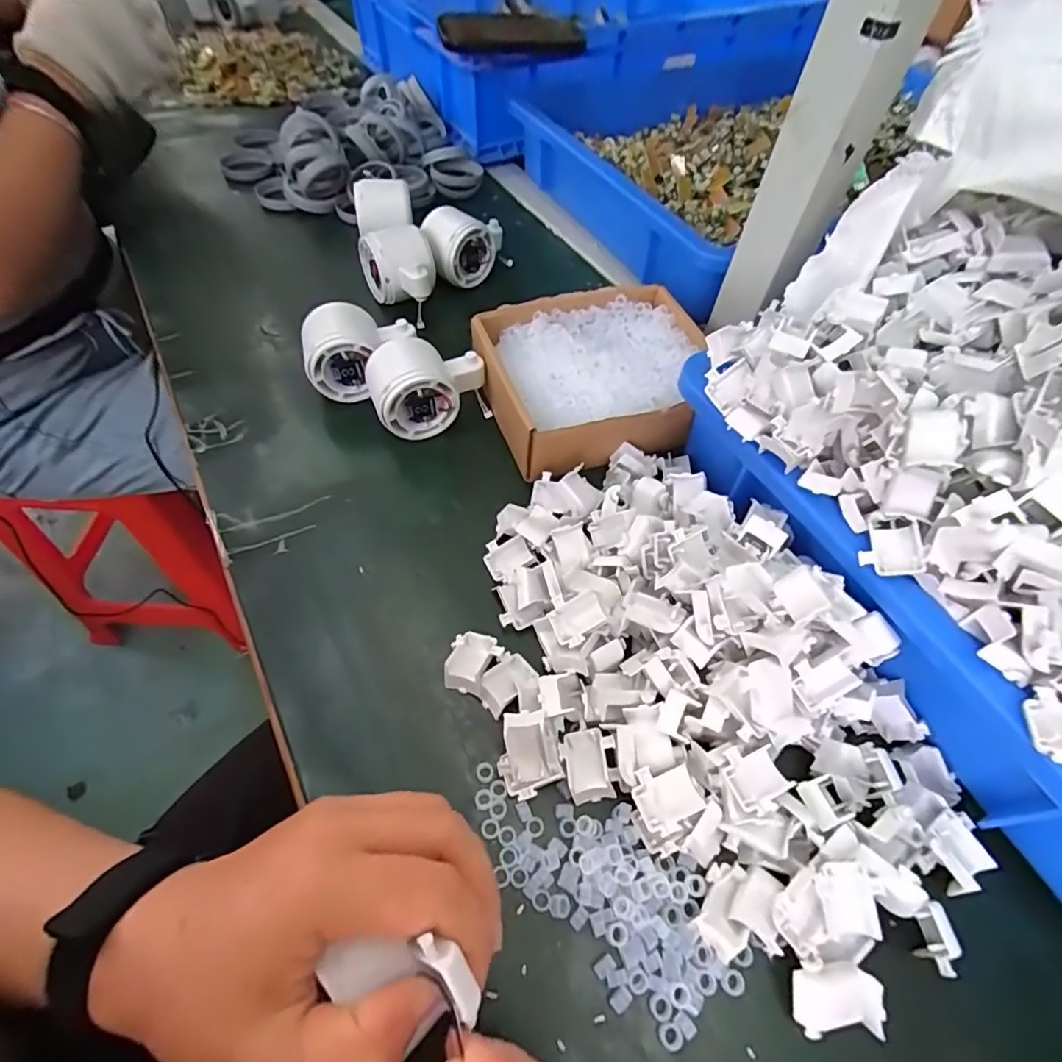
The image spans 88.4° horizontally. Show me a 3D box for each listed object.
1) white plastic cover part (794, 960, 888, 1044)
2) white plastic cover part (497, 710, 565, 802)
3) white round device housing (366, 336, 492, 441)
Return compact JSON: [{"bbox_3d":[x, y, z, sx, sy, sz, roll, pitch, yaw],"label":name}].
[{"bbox_3d":[0.128,0.197,0.229,0.034,0.013,0.023,-4,56,-6],"label":"white plastic cover part"},{"bbox_3d":[-0.002,0.112,0.276,0.029,0.020,0.037,-17,58,-14],"label":"white plastic cover part"},{"bbox_3d":[-0.075,-0.107,0.405,0.082,0.062,0.052,-15,58,-13],"label":"white round device housing"}]

